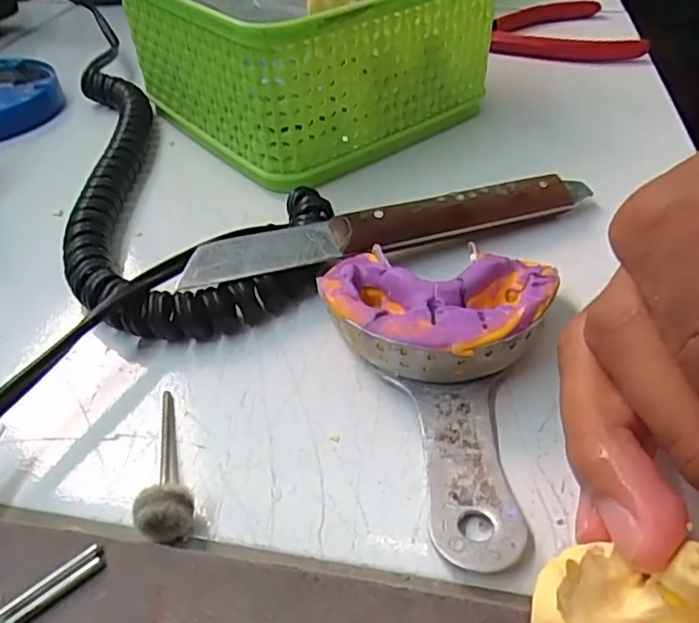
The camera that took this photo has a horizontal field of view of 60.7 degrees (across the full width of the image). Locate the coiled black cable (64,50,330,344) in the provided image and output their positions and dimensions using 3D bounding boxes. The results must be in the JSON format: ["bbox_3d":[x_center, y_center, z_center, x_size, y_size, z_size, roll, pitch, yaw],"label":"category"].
[{"bbox_3d":[-0.090,-0.053,0.239,0.087,0.015,0.206,-33,51,-28],"label":"coiled black cable"}]

